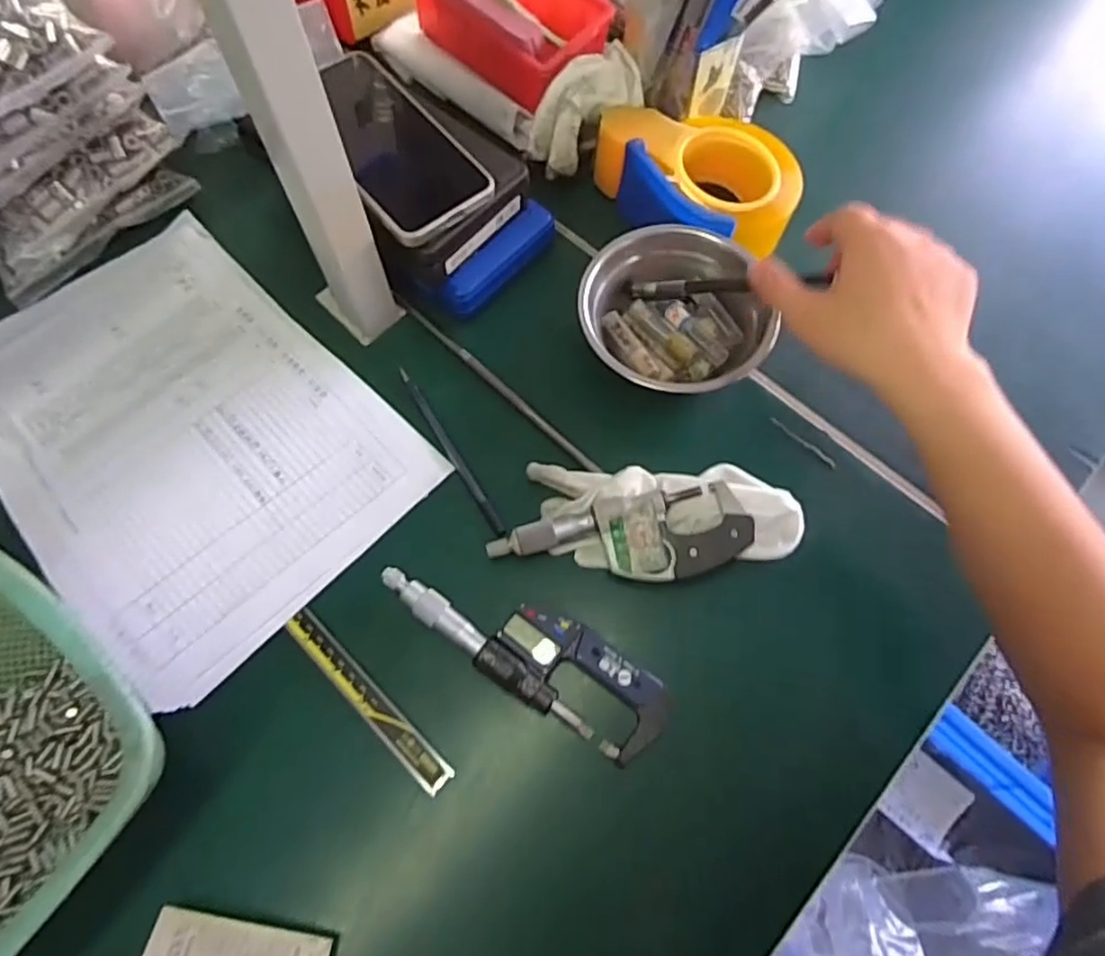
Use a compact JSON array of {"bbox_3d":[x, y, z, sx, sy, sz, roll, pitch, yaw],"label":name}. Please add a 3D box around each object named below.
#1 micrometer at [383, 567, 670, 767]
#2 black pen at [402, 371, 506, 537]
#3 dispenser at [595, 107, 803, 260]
[{"bbox_3d":[-0.017,0.100,0.403,0.180,0.020,0.052,30,71,11],"label":"micrometer"},{"bbox_3d":[-0.071,-0.021,0.459,0.007,0.005,0.143,-29,72,-12],"label":"black pen"},{"bbox_3d":[0.105,-0.223,0.512,0.154,0.057,0.100,28,71,10],"label":"dispenser"}]

